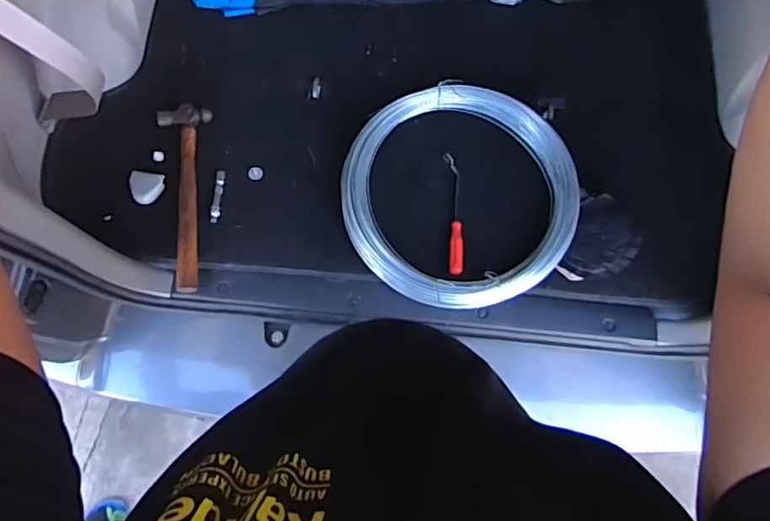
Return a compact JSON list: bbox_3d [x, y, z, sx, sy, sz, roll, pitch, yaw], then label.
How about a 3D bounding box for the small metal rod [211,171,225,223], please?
[{"bbox_3d":[-0.290,-0.111,0.951,0.015,0.008,0.094,5,75,-2],"label":"small metal rod"}]

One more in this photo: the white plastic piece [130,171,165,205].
[{"bbox_3d":[-0.414,-0.126,0.951,0.053,0.013,0.054,6,75,-1],"label":"white plastic piece"}]

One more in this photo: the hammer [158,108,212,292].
[{"bbox_3d":[-0.336,-0.111,0.937,0.082,0.030,0.329,-7,76,-5],"label":"hammer"}]

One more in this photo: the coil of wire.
[{"bbox_3d":[0.132,-0.117,0.955,0.401,0.042,0.389,1,76,-3],"label":"coil of wire"}]

